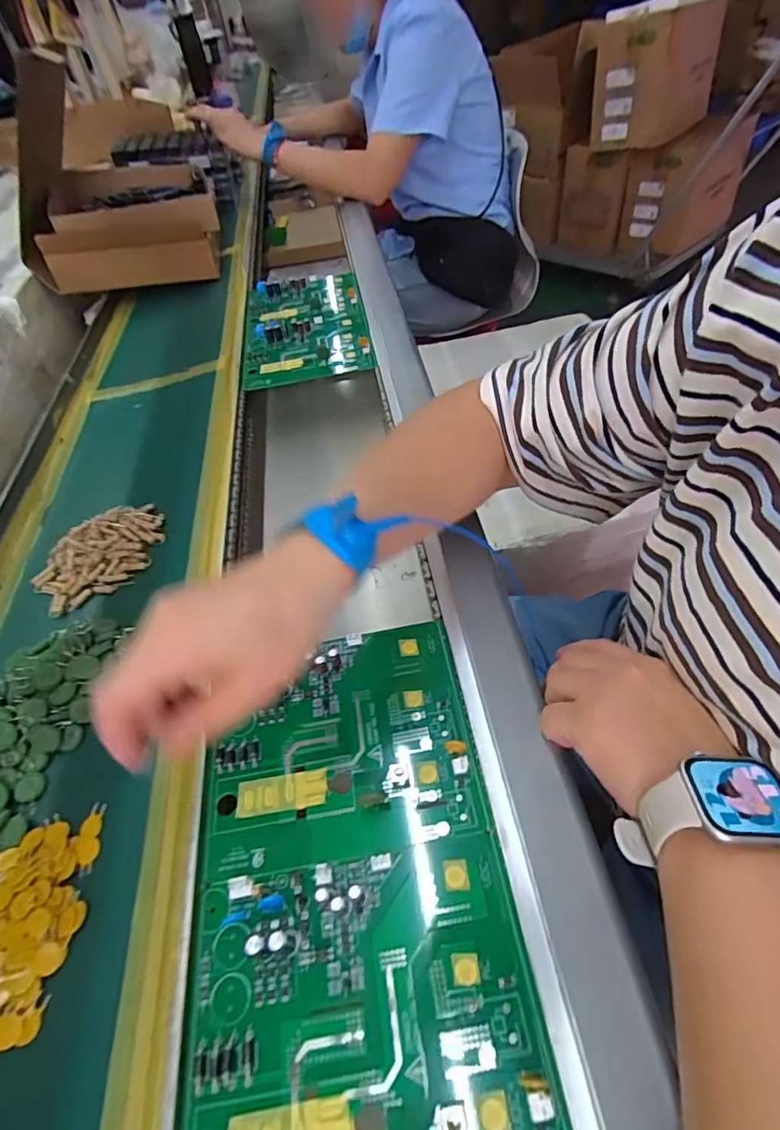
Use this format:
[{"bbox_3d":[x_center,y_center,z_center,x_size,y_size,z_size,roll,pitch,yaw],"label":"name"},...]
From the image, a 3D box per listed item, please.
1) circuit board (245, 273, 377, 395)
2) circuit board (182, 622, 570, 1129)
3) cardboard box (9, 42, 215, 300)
[{"bbox_3d":[-0.109,-0.315,0.671,0.153,0.018,0.254,-9,50,-3],"label":"circuit board"},{"bbox_3d":[-0.023,0.161,0.278,0.157,0.011,0.269,-11,48,0],"label":"circuit board"},{"bbox_3d":[-0.406,-0.593,0.758,0.240,0.223,0.345,-17,48,-6],"label":"cardboard box"}]

